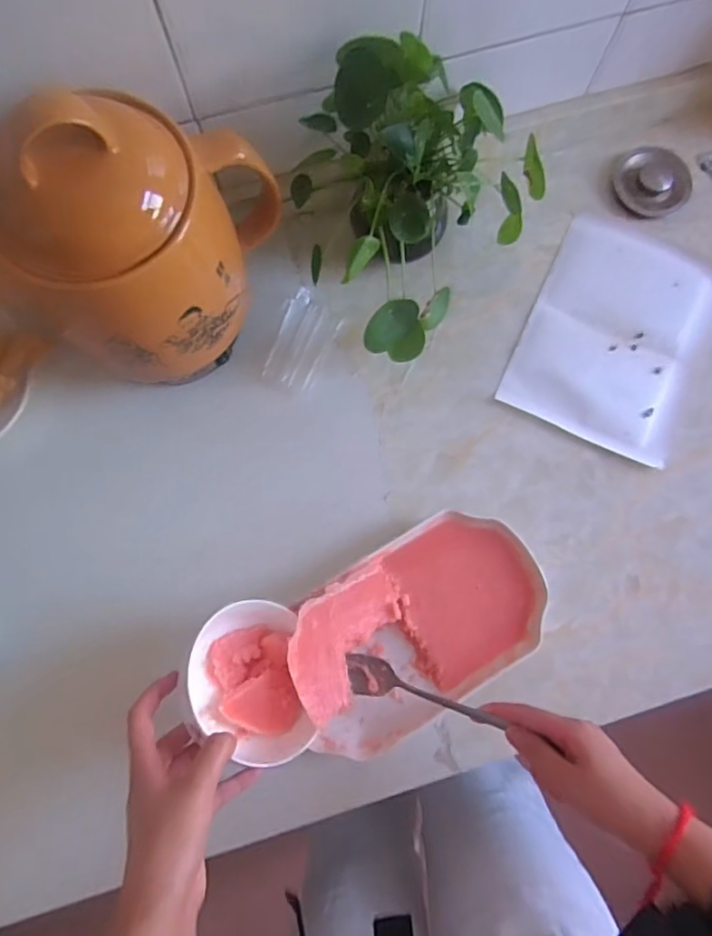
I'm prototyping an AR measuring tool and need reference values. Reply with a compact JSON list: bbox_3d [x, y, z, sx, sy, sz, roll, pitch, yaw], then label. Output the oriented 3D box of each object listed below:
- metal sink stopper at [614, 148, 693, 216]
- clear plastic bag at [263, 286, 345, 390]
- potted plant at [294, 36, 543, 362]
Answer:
[{"bbox_3d":[0.329,-0.315,0.621,0.077,0.020,0.068,-1,81,-1],"label":"metal sink stopper"},{"bbox_3d":[-0.056,-0.132,0.585,0.062,0.008,0.097,28,81,3],"label":"clear plastic bag"},{"bbox_3d":[0.072,-0.240,0.500,0.228,0.215,0.195,-30,83,-6],"label":"potted plant"}]

